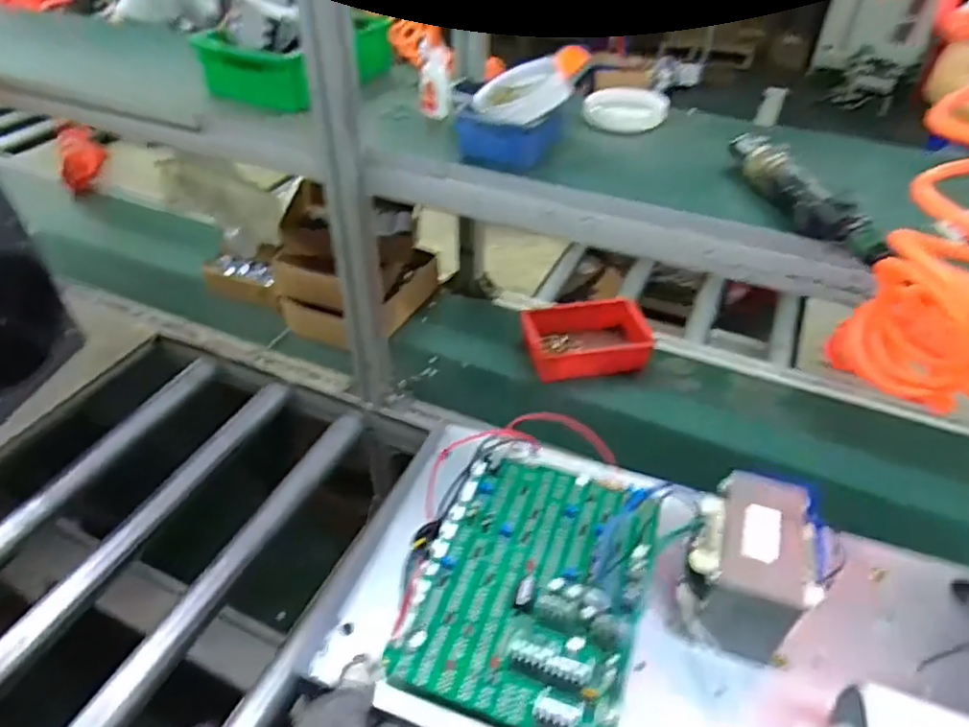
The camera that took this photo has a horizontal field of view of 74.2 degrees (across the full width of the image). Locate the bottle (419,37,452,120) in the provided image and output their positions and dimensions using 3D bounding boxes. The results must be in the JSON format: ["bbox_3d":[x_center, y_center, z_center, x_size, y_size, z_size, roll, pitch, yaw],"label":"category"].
[{"bbox_3d":[-0.065,-0.364,0.829,0.039,0.079,0.031,-1,41,-3],"label":"bottle"}]

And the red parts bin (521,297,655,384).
[{"bbox_3d":[0.172,-0.037,1.083,0.204,0.074,0.128,-4,41,-6],"label":"red parts bin"}]

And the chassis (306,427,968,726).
[{"bbox_3d":[0.143,0.173,0.437,0.490,0.147,0.244,8,41,15],"label":"chassis"}]

